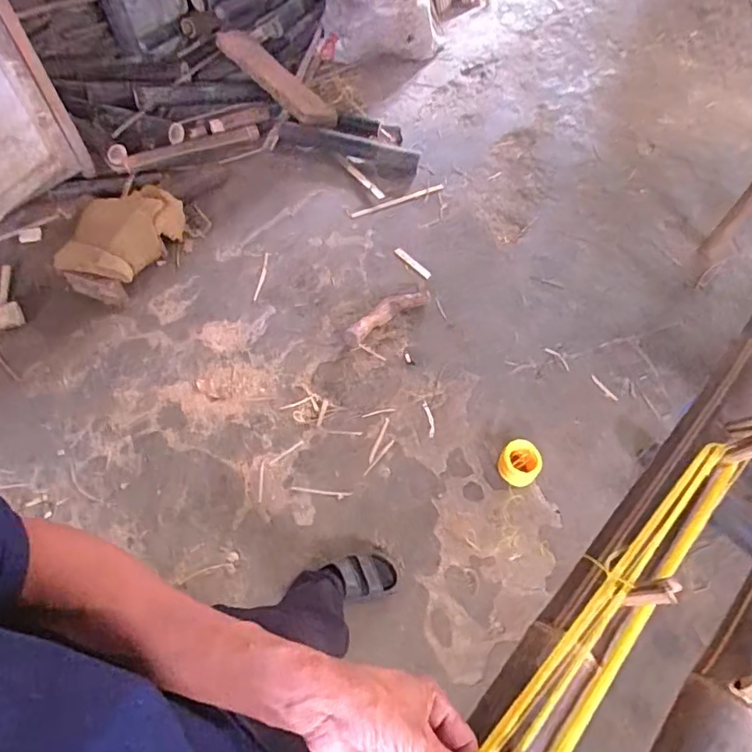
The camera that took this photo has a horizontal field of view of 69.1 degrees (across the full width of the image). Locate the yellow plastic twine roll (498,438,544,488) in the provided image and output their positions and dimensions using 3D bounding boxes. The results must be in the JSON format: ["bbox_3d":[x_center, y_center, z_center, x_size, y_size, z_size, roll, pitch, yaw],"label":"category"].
[{"bbox_3d":[0.365,0.225,1.389,0.100,0.068,0.109,0,61,0],"label":"yellow plastic twine roll"}]

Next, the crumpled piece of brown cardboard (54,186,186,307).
[{"bbox_3d":[-0.752,-0.401,1.659,0.413,0.203,0.206,-35,67,-18],"label":"crumpled piece of brown cardboard"}]

